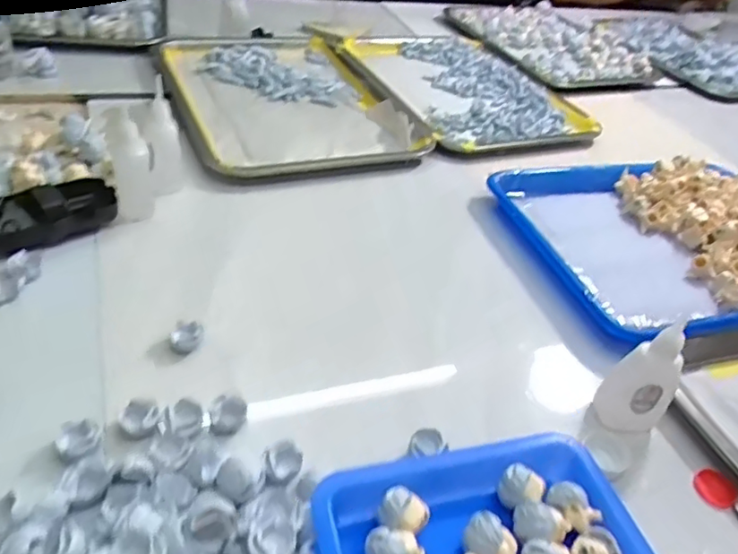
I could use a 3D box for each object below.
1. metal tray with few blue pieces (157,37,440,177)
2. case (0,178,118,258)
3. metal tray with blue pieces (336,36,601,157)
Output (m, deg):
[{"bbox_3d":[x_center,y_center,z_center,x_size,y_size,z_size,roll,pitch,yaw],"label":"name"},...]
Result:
[{"bbox_3d":[-0.105,-0.225,0.720,0.261,0.027,0.341,-14,46,-26],"label":"metal tray with few blue pieces"},{"bbox_3d":[-0.262,-0.051,0.469,0.110,0.037,0.053,-23,48,-32],"label":"case"},{"bbox_3d":[0.126,-0.275,0.830,0.249,0.021,0.379,-14,46,-26],"label":"metal tray with blue pieces"}]

